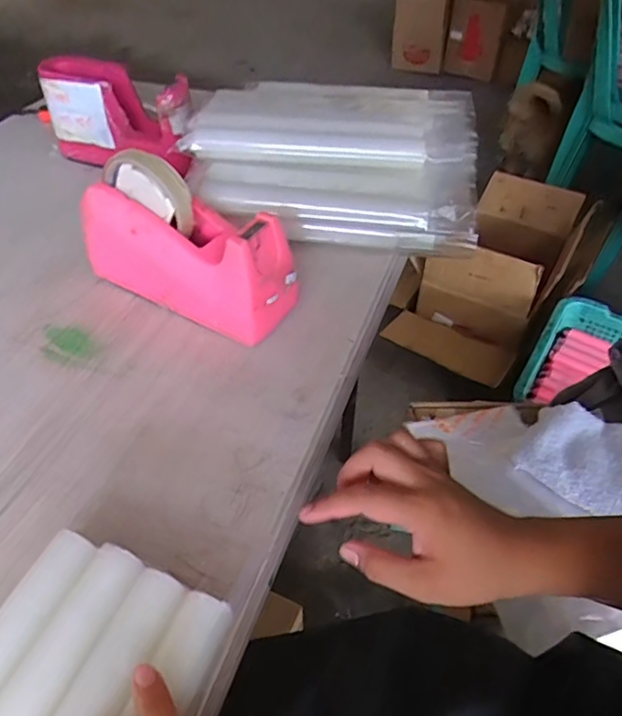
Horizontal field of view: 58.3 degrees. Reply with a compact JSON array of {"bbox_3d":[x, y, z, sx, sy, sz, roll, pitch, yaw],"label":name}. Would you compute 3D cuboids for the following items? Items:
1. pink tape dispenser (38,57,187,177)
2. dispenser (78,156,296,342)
[{"bbox_3d":[-0.218,-0.268,0.621,0.168,0.097,0.050,19,49,17],"label":"pink tape dispenser"},{"bbox_3d":[-0.107,-0.095,0.465,0.185,0.119,0.070,18,49,16],"label":"dispenser"}]

